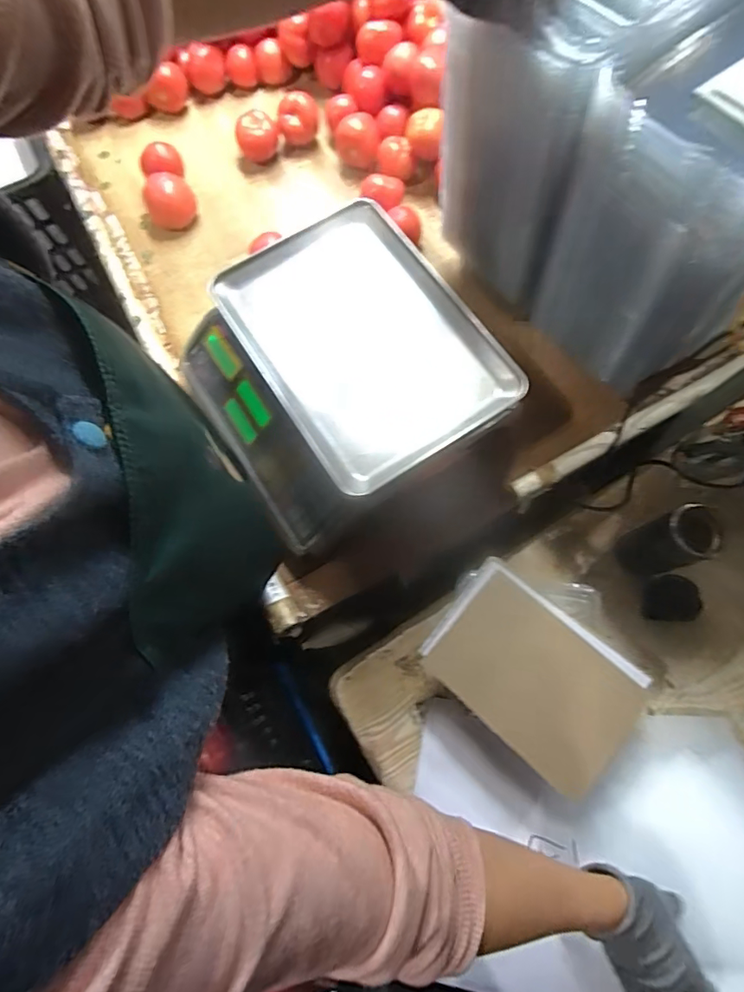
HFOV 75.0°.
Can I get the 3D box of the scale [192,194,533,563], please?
[{"bbox_3d":[-0.047,-0.155,0.597,0.334,0.108,0.338,-32,76,-7],"label":"scale"}]

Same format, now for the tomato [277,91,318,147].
[{"bbox_3d":[-0.121,-0.618,0.801,0.067,0.056,0.059,2,75,2],"label":"tomato"}]

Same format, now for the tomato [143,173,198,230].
[{"bbox_3d":[-0.314,-0.456,0.761,0.074,0.060,0.069,0,75,2],"label":"tomato"}]

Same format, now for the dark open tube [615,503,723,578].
[{"bbox_3d":[0.357,0.059,0.597,0.055,0.140,0.070,-12,75,-2],"label":"dark open tube"}]

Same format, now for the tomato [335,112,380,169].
[{"bbox_3d":[-0.023,-0.566,0.778,0.074,0.062,0.079,0,75,2],"label":"tomato"}]

